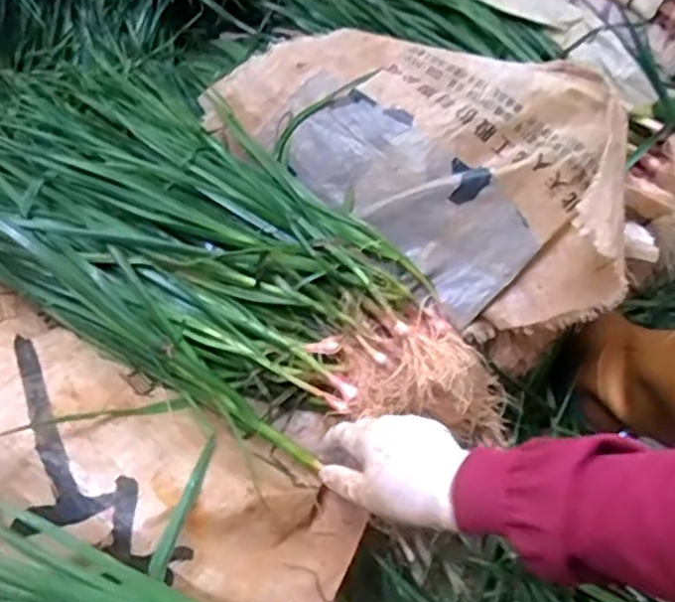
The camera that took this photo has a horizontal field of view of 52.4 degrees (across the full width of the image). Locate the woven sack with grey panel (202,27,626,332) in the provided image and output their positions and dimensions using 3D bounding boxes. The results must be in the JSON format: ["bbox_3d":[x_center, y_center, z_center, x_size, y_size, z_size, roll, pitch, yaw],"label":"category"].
[{"bbox_3d":[0.101,-0.160,0.727,0.455,0.153,0.231,31,56,22],"label":"woven sack with grey panel"}]

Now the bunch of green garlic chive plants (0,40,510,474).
[{"bbox_3d":[-0.115,-0.056,0.681,0.616,0.126,0.322,35,57,11],"label":"bunch of green garlic chive plants"}]

